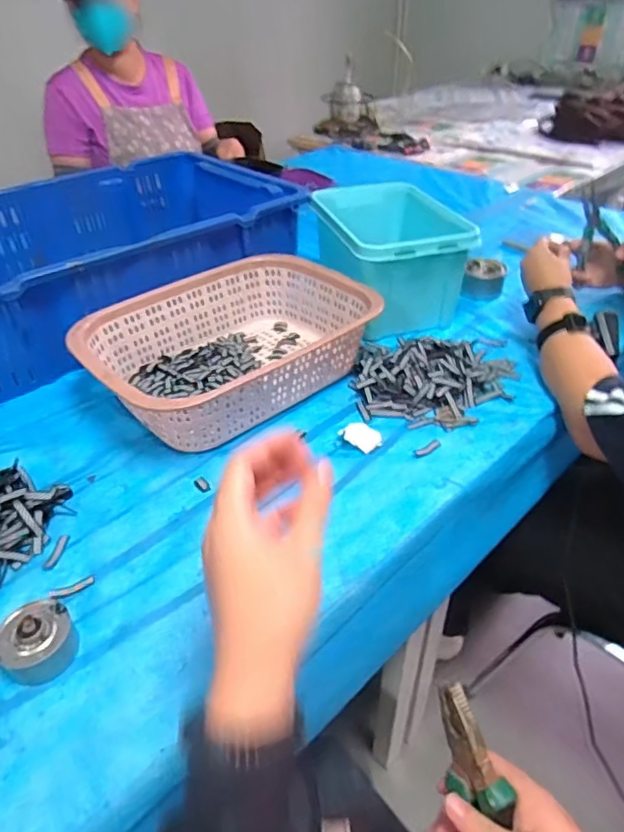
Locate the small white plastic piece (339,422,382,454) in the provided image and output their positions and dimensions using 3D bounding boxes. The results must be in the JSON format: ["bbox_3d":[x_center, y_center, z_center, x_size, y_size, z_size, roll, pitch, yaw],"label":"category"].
[{"bbox_3d":[0.058,0.023,0.647,0.046,0.016,0.030,22,47,28],"label":"small white plastic piece"}]

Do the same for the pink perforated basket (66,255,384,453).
[{"bbox_3d":[-0.109,-0.097,0.732,0.355,0.096,0.261,-29,46,-26],"label":"pink perforated basket"}]

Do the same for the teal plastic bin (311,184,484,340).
[{"bbox_3d":[0.121,-0.253,0.863,0.188,0.139,0.226,-9,39,-8],"label":"teal plastic bin"}]

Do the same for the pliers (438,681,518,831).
[{"bbox_3d":[0.133,0.302,0.406,0.032,0.046,0.198,-13,85,-11],"label":"pliers"}]

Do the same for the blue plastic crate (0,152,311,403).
[{"bbox_3d":[-0.376,-0.278,0.935,0.630,0.162,0.428,-31,47,-28],"label":"blue plastic crate"}]

